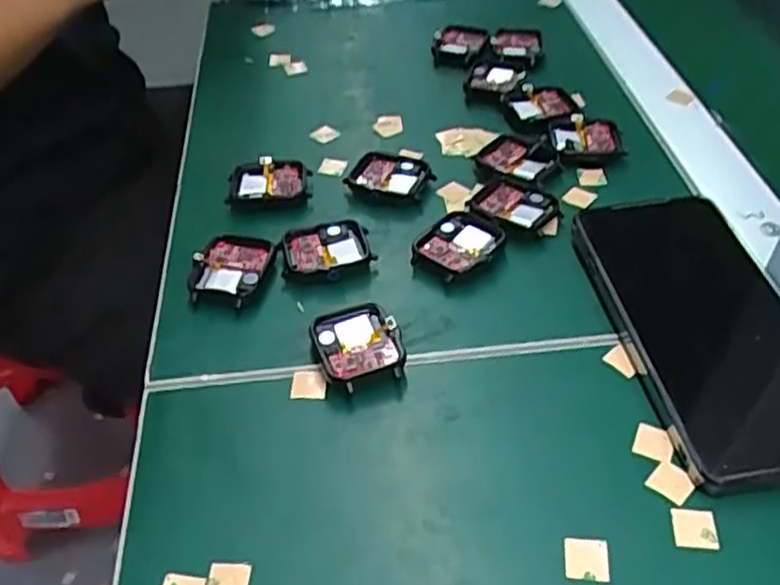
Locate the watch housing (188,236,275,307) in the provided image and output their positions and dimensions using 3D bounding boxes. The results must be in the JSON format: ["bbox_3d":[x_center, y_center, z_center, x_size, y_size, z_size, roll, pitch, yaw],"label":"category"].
[{"bbox_3d":[-0.081,-0.011,0.377,0.037,0.013,0.042,6,45,8],"label":"watch housing"}]

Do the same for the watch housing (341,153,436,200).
[{"bbox_3d":[0.001,-0.068,0.428,0.049,0.014,0.029,7,46,12],"label":"watch housing"}]

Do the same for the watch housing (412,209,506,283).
[{"bbox_3d":[0.036,-0.026,0.387,0.037,0.013,0.046,34,54,30],"label":"watch housing"}]

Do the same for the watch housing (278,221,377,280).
[{"bbox_3d":[-0.034,-0.023,0.387,0.047,0.012,0.038,-8,45,-7],"label":"watch housing"}]

